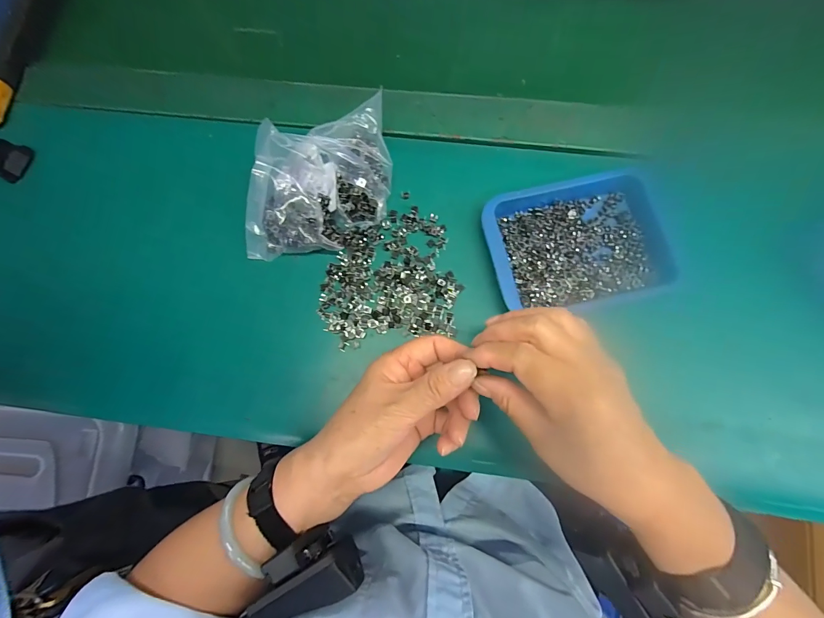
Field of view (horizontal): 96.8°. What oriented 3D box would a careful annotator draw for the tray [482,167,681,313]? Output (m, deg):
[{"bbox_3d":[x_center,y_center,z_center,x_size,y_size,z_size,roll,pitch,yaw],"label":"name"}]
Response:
[{"bbox_3d":[0.151,-0.060,0.325,0.165,0.020,0.113,-15,77,-2],"label":"tray"}]

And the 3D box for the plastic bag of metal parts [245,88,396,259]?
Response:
[{"bbox_3d":[-0.077,-0.108,0.316,0.171,0.067,0.086,-41,80,-8],"label":"plastic bag of metal parts"}]

